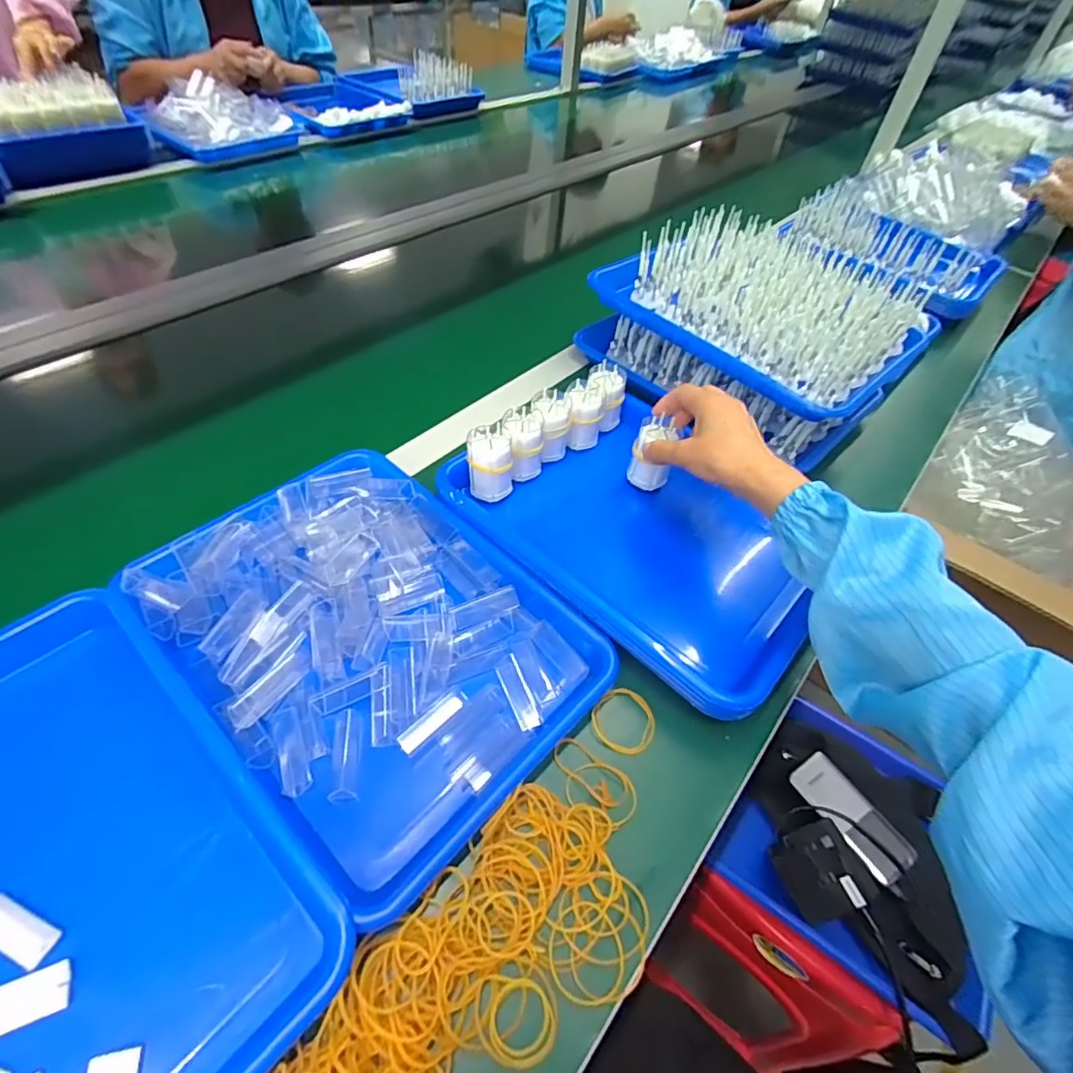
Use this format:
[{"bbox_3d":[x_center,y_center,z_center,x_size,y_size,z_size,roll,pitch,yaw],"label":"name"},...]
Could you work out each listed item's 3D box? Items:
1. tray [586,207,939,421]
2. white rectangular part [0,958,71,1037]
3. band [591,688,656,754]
[{"bbox_3d":[0.258,-0.265,0.632,0.238,0.097,0.310,-32,60,-28],"label":"tray"},{"bbox_3d":[-0.264,0.236,0.279,0.044,0.015,0.022,-16,53,-19],"label":"white rectangular part"},{"bbox_3d":[0.066,0.138,0.416,0.047,0.008,0.048,4,52,-5],"label":"band"}]

